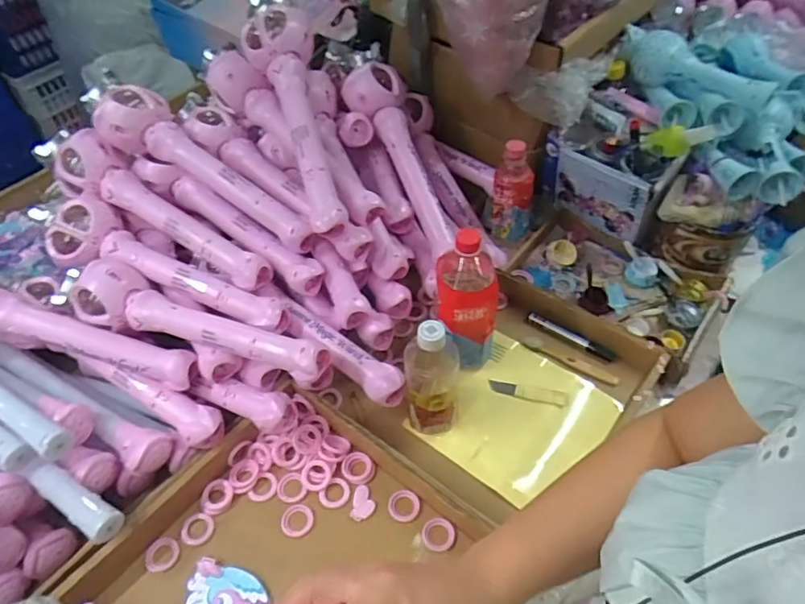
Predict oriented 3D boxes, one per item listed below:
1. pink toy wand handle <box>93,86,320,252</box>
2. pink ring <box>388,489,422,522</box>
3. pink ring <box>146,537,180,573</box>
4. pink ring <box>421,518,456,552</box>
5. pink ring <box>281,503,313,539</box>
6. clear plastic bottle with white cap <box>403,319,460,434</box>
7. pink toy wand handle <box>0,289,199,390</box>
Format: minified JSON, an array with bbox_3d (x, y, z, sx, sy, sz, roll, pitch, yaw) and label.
[{"bbox_3d":[-0.263,-0.172,0.739,0.335,0.071,0.075,34,57,2],"label":"pink toy wand handle"},{"bbox_3d":[0.002,0.247,0.660,0.038,0.005,0.036,-1,51,1],"label":"pink ring"},{"bbox_3d":[-0.280,0.295,0.635,0.039,0.008,0.037,-1,51,1],"label":"pink ring"},{"bbox_3d":[0.042,0.272,0.636,0.040,0.004,0.037,-1,51,1],"label":"pink ring"},{"bbox_3d":[-0.126,0.262,0.653,0.039,0.004,0.038,-1,51,1],"label":"pink ring"},{"bbox_3d":[0.035,0.094,0.671,0.065,0.184,0.065,0,51,2],"label":"clear plastic bottle with white cap"},{"bbox_3d":[-0.430,0.025,0.656,0.362,0.067,0.067,18,52,-6],"label":"pink toy wand handle"}]

